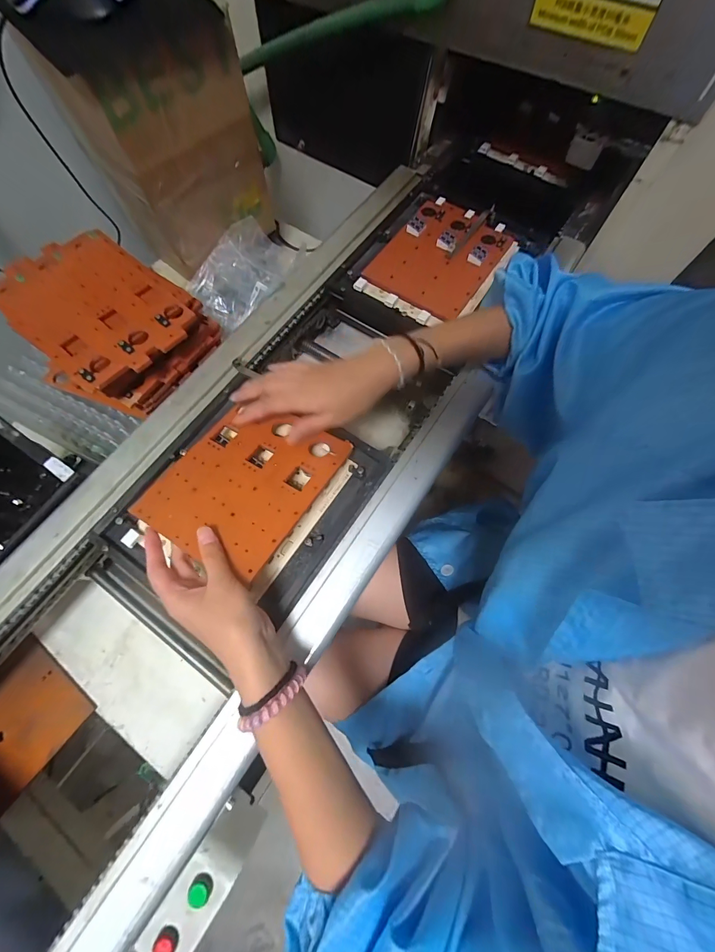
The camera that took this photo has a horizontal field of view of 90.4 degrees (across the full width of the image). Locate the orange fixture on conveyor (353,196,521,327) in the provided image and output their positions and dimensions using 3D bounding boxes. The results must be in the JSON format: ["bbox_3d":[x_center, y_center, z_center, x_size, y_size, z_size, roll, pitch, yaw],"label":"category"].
[{"bbox_3d":[0.123,-0.324,0.526,0.162,0.013,0.222,32,74,11],"label":"orange fixture on conveyor"}]

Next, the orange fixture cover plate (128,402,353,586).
[{"bbox_3d":[-0.118,0.001,0.380,0.151,0.007,0.181,28,64,15],"label":"orange fixture cover plate"}]

